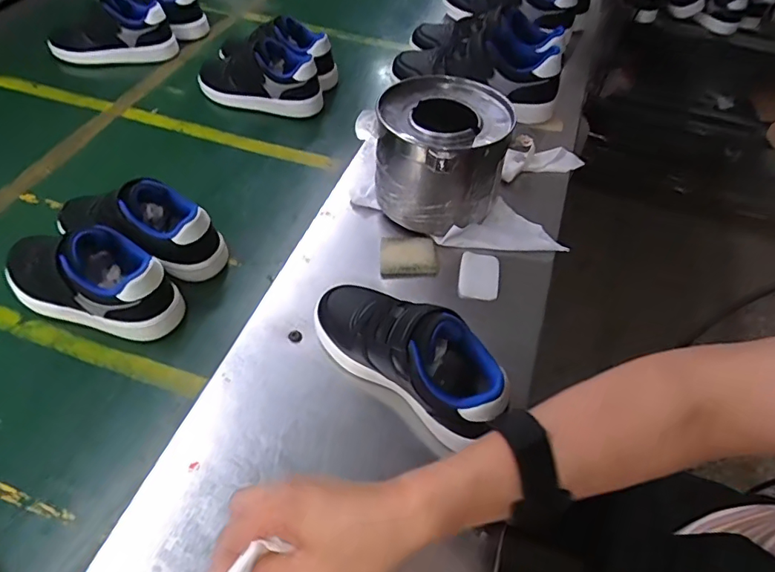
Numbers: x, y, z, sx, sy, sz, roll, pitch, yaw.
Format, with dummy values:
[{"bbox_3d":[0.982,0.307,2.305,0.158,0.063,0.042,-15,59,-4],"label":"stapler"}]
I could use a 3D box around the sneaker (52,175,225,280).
[{"bbox_3d":[-0.261,-0.067,0.530,0.183,0.085,0.065,21,54,-3],"label":"sneaker"}]

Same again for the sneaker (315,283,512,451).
[{"bbox_3d":[0.017,0.047,0.426,0.186,0.091,0.074,33,56,20],"label":"sneaker"}]

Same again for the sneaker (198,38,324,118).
[{"bbox_3d":[-0.192,-0.313,0.744,0.187,0.089,0.080,13,51,6],"label":"sneaker"}]

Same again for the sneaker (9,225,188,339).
[{"bbox_3d":[-0.295,-0.018,0.496,0.181,0.088,0.085,15,51,8],"label":"sneaker"}]

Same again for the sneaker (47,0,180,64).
[{"bbox_3d":[-0.442,-0.405,0.799,0.190,0.082,0.070,-11,53,-13],"label":"sneaker"}]

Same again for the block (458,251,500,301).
[{"bbox_3d":[0.099,-0.010,0.541,0.042,0.013,0.064,9,49,4],"label":"block"}]

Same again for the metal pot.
[{"bbox_3d":[0.058,-0.139,0.560,0.137,0.124,0.145,2,49,-2],"label":"metal pot"}]

